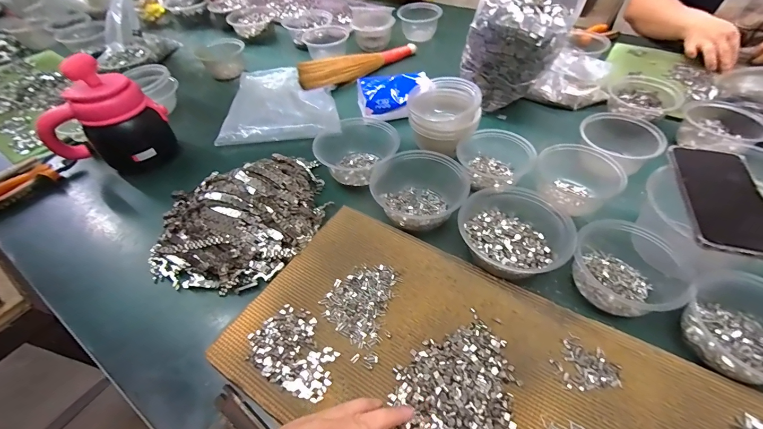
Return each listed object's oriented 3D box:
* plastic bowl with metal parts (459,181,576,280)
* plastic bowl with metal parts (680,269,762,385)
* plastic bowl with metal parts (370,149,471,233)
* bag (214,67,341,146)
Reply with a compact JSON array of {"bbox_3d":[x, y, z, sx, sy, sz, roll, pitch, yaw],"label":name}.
[{"bbox_3d":[0.169,0.019,0.437,0.126,0.049,0.127,-2,50,2],"label":"plastic bowl with metal parts"},{"bbox_3d":[0.375,0.114,0.337,0.104,0.054,0.110,-2,50,2],"label":"plastic bowl with metal parts"},{"bbox_3d":[0.054,-0.035,0.497,0.135,0.063,0.131,-2,50,2],"label":"plastic bowl with metal parts"},{"bbox_3d":[-0.211,-0.252,0.725,0.229,0.030,0.266,-5,50,-1],"label":"bag"}]

